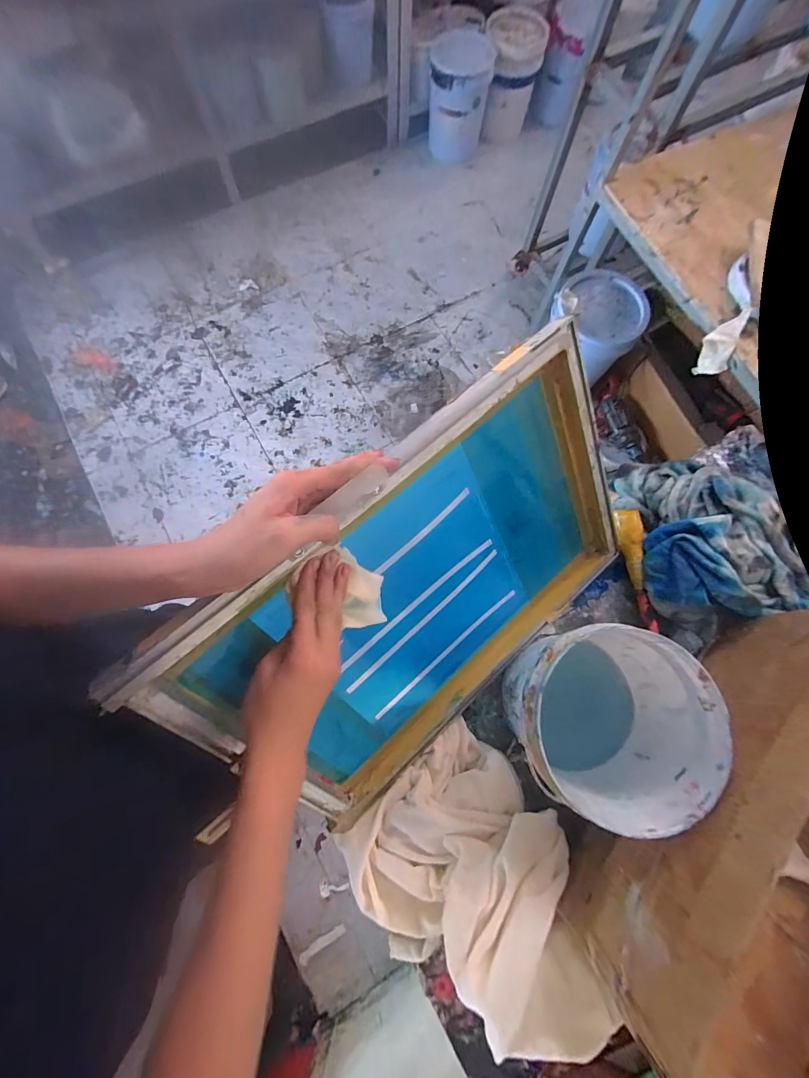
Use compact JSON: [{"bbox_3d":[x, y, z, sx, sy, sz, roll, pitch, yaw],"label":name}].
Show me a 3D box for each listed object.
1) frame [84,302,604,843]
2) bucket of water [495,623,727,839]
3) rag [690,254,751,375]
[{"bbox_3d":[0.040,0.068,0.495,0.593,0.390,0.059,-40,37,-13],"label":"frame"},{"bbox_3d":[0.252,0.236,0.548,0.211,0.235,0.208,0,75,-1],"label":"bucket of water"},{"bbox_3d":[0.800,-0.547,0.978,0.074,0.110,0.271,23,76,4],"label":"rag"}]

